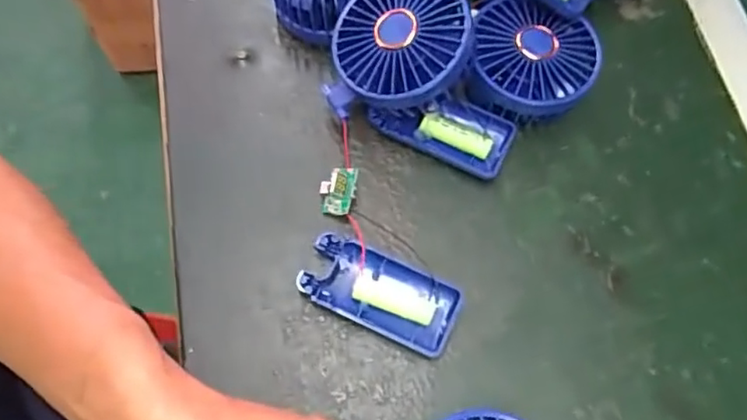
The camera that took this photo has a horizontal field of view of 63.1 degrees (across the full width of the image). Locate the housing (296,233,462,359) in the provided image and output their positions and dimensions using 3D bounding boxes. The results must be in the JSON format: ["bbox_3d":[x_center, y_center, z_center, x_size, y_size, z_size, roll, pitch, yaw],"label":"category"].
[{"bbox_3d":[0.004,0.052,0.365,0.093,0.015,0.045,22,68,6],"label":"housing"}]

